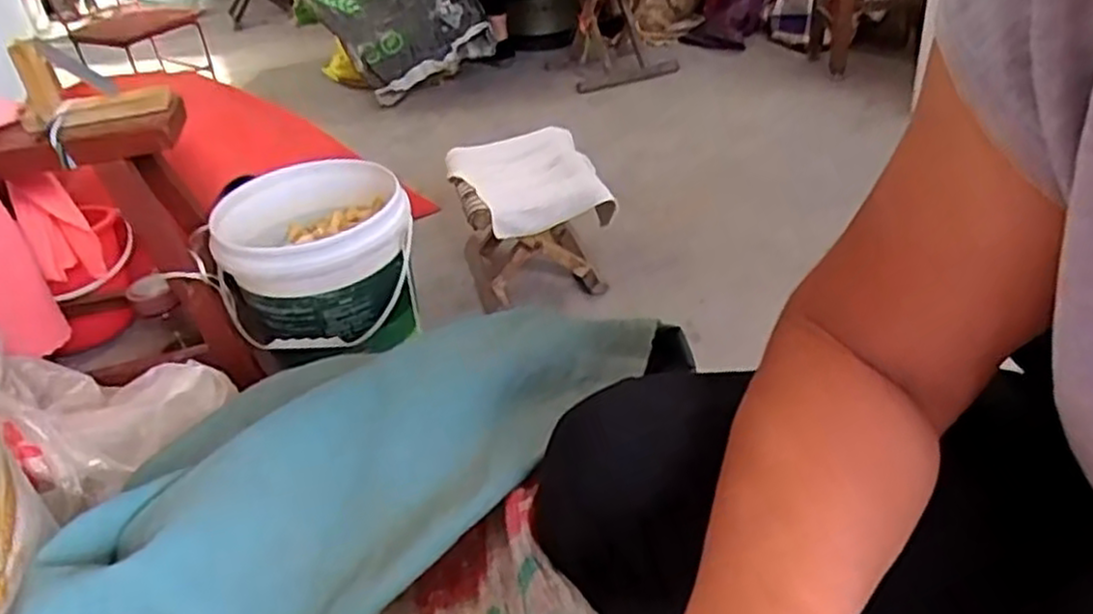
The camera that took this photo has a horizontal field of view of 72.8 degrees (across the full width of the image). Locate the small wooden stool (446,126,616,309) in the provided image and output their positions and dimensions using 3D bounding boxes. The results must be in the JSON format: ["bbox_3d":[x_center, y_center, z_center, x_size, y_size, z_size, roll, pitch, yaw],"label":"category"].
[{"bbox_3d":[-0.029,-0.149,1.245,0.223,0.196,0.244,-15,36,-12],"label":"small wooden stool"}]

